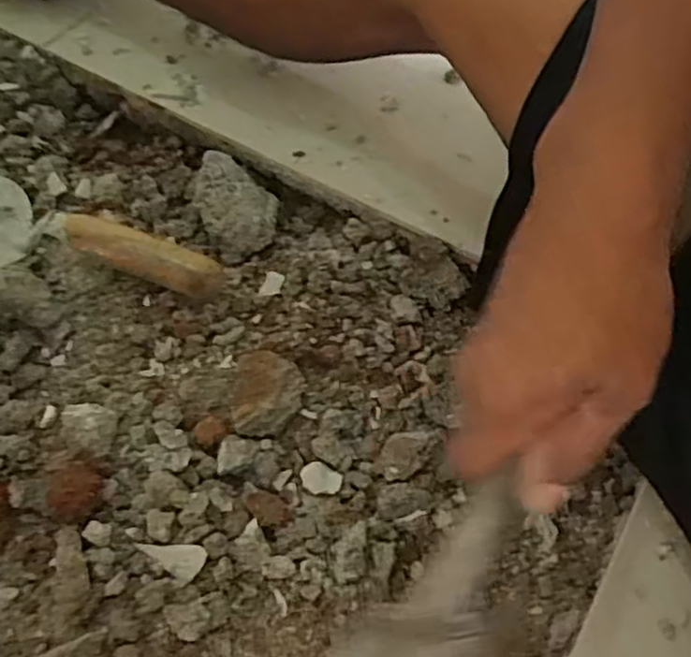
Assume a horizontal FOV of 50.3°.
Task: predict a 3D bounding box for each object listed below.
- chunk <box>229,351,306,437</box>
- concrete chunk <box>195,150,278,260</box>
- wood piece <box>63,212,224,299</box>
[{"bbox_3d":[-0.053,0.037,0.490,0.048,0.028,0.061,-7,56,-6],"label":"chunk"},{"bbox_3d":[-0.085,-0.098,0.576,0.062,0.043,0.083,-16,57,-11],"label":"concrete chunk"},{"bbox_3d":[-0.143,-0.051,0.524,0.110,0.026,0.027,21,56,-8],"label":"wood piece"}]

